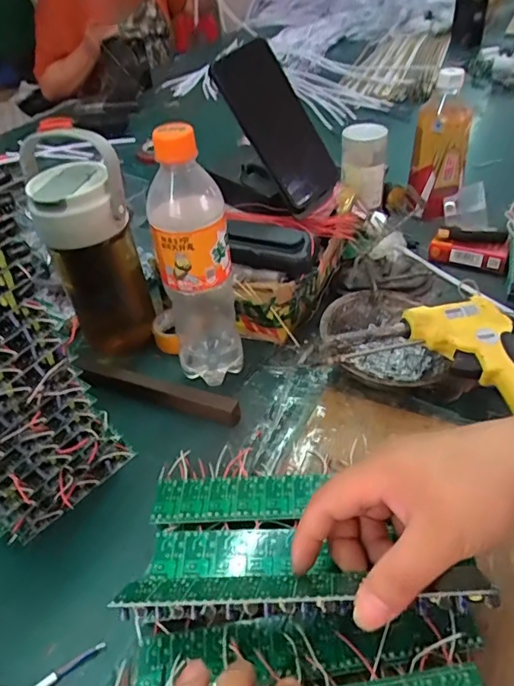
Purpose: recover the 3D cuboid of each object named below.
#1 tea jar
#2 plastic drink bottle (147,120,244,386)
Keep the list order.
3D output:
[{"bbox_3d":[-0.159,-0.092,0.509,0.080,0.214,0.067,-17,41,-13],"label":"tea jar"},{"bbox_3d":[-0.052,-0.067,0.458,0.062,0.234,0.075,-7,40,-2],"label":"plastic drink bottle"}]

